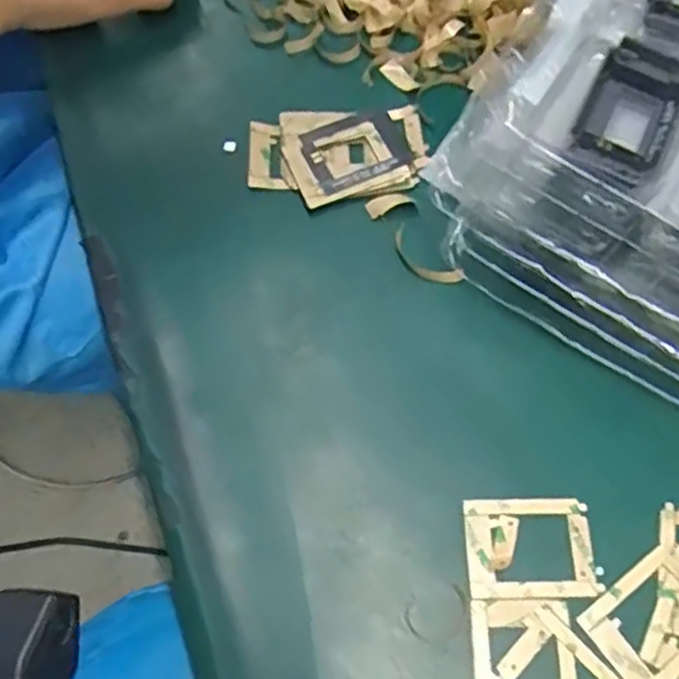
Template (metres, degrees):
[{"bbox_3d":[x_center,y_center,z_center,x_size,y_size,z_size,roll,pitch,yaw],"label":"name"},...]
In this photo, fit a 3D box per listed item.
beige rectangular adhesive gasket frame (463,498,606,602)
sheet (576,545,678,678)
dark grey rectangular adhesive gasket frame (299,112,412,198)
[{"bbox_3d":[0.080,0.086,0.299,0.053,0.004,0.041,-2,67,-3],"label":"beige rectangular adhesive gasket frame"},{"bbox_3d":[0.129,0.112,0.290,0.054,0.004,0.040,-34,72,-15],"label":"sheet"},{"bbox_3d":[0.008,-0.097,0.374,0.053,0.006,0.044,-17,64,-11],"label":"dark grey rectangular adhesive gasket frame"}]

